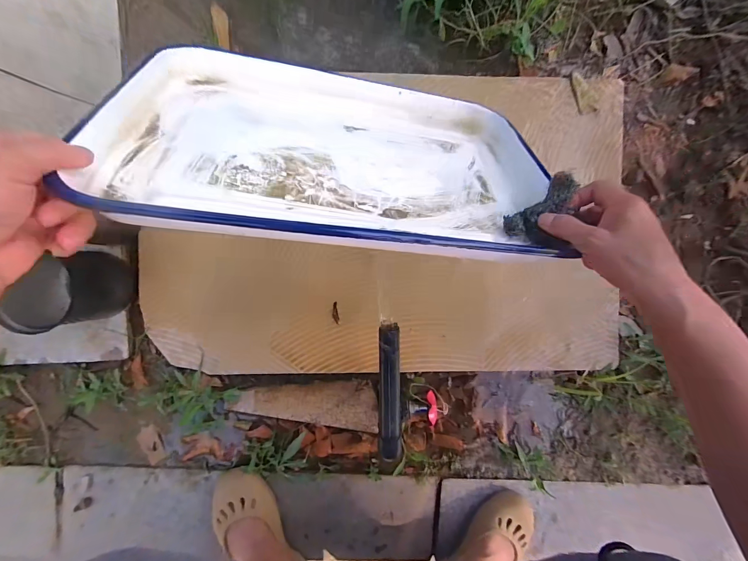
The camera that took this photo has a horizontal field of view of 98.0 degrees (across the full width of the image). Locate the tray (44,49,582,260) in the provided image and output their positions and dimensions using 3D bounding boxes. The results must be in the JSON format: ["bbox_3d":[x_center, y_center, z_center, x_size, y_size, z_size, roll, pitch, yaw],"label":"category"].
[{"bbox_3d":[-0.035,-0.162,0.375,0.468,0.027,0.310,3,53,-14],"label":"tray"}]

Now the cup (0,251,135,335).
[{"bbox_3d":[-0.409,0.014,0.433,0.089,0.114,0.091,-8,92,-3],"label":"cup"}]

